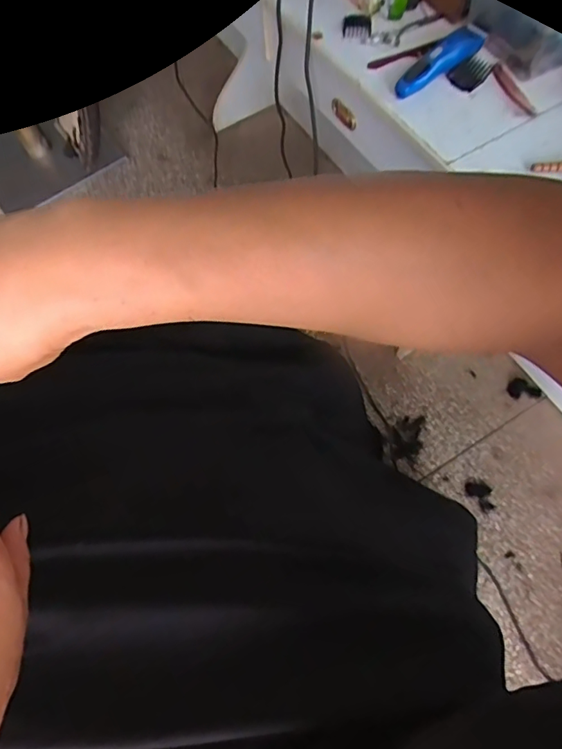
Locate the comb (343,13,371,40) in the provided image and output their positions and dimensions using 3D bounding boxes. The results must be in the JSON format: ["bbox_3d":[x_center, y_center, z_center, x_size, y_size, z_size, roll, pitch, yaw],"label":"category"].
[{"bbox_3d":[0.130,-0.596,0.859,0.047,0.020,0.034,6,67,5],"label":"comb"}]

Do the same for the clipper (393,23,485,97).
[{"bbox_3d":[0.248,-0.497,0.782,0.167,0.051,0.043,-35,70,-12],"label":"clipper"}]

